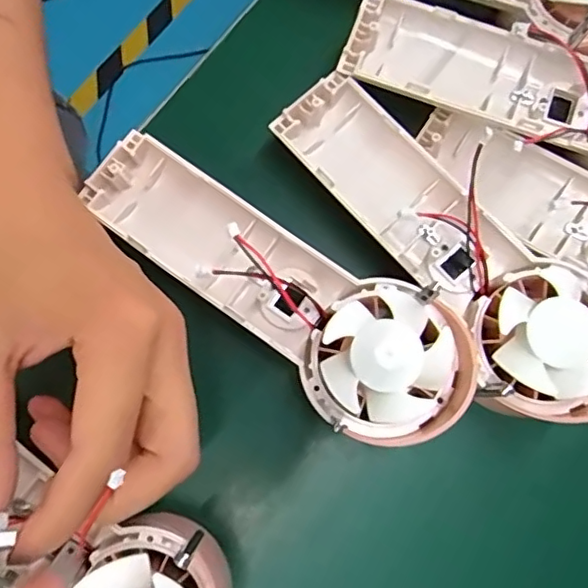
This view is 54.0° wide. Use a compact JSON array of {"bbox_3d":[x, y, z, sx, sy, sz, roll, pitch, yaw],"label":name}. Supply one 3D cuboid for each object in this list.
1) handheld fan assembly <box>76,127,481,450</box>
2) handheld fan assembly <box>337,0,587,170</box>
[{"bbox_3d":[-0.011,-0.003,0.239,0.178,0.049,0.062,34,82,6],"label":"handheld fan assembly"},{"bbox_3d":[0.110,-0.092,0.243,0.172,0.030,0.060,24,81,4],"label":"handheld fan assembly"}]

